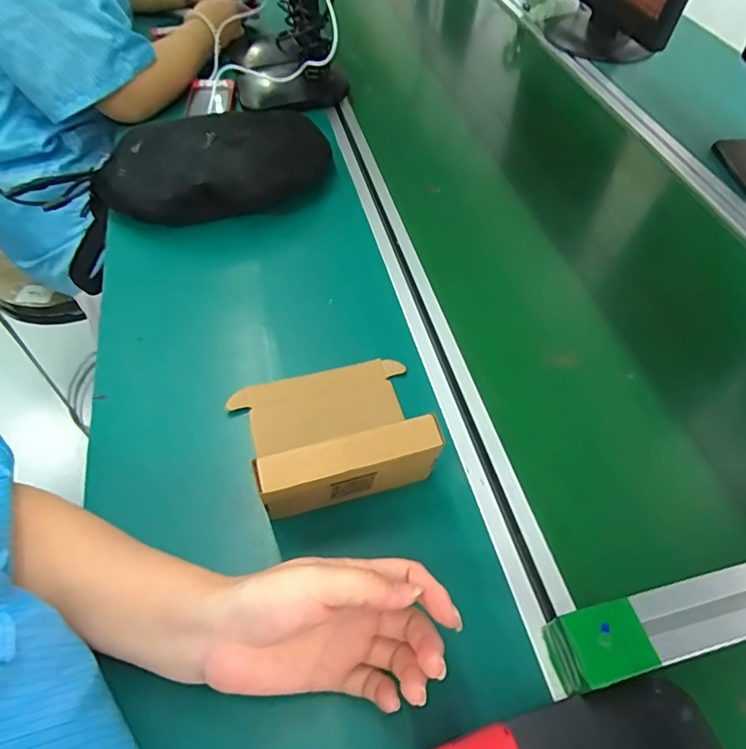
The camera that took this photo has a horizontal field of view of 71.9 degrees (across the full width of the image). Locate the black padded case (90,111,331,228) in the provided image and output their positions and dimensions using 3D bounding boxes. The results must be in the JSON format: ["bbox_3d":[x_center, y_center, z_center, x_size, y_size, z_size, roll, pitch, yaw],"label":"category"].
[{"bbox_3d":[-0.182,-0.244,0.610,0.275,0.085,0.095,-18,56,-15],"label":"black padded case"}]

